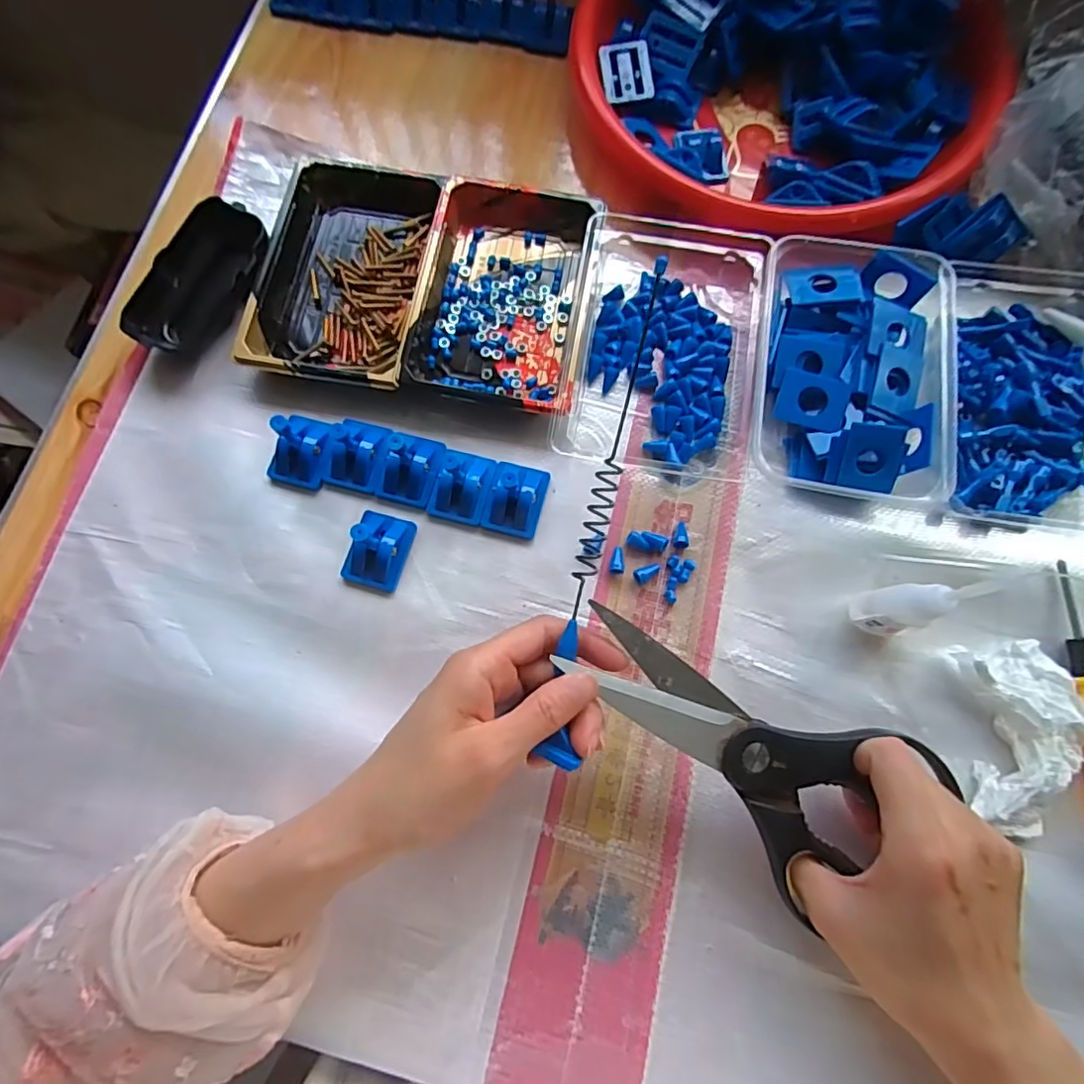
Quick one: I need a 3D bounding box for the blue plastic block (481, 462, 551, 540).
[{"bbox_3d":[-0.016,-0.028,0.358,0.033,0.018,0.043,14,75,5],"label":"blue plastic block"}]

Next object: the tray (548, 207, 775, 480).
[{"bbox_3d":[0.080,-0.134,0.374,0.119,0.026,0.172,9,75,3],"label":"tray"}]

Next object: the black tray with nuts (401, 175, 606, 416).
[{"bbox_3d":[-0.024,-0.162,0.385,0.107,0.027,0.155,10,75,4],"label":"black tray with nuts"}]

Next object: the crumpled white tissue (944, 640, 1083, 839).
[{"bbox_3d":[0.259,0.102,0.312,0.061,0.015,0.098,2,75,1],"label":"crumpled white tissue"}]

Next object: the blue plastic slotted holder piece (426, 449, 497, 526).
[{"bbox_3d":[-0.049,-0.036,0.360,0.034,0.018,0.044,15,75,5],"label":"blue plastic slotted holder piece"}]

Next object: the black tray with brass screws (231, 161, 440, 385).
[{"bbox_3d":[-0.130,-0.180,0.392,0.106,0.022,0.159,9,75,3],"label":"black tray with brass screws"}]

